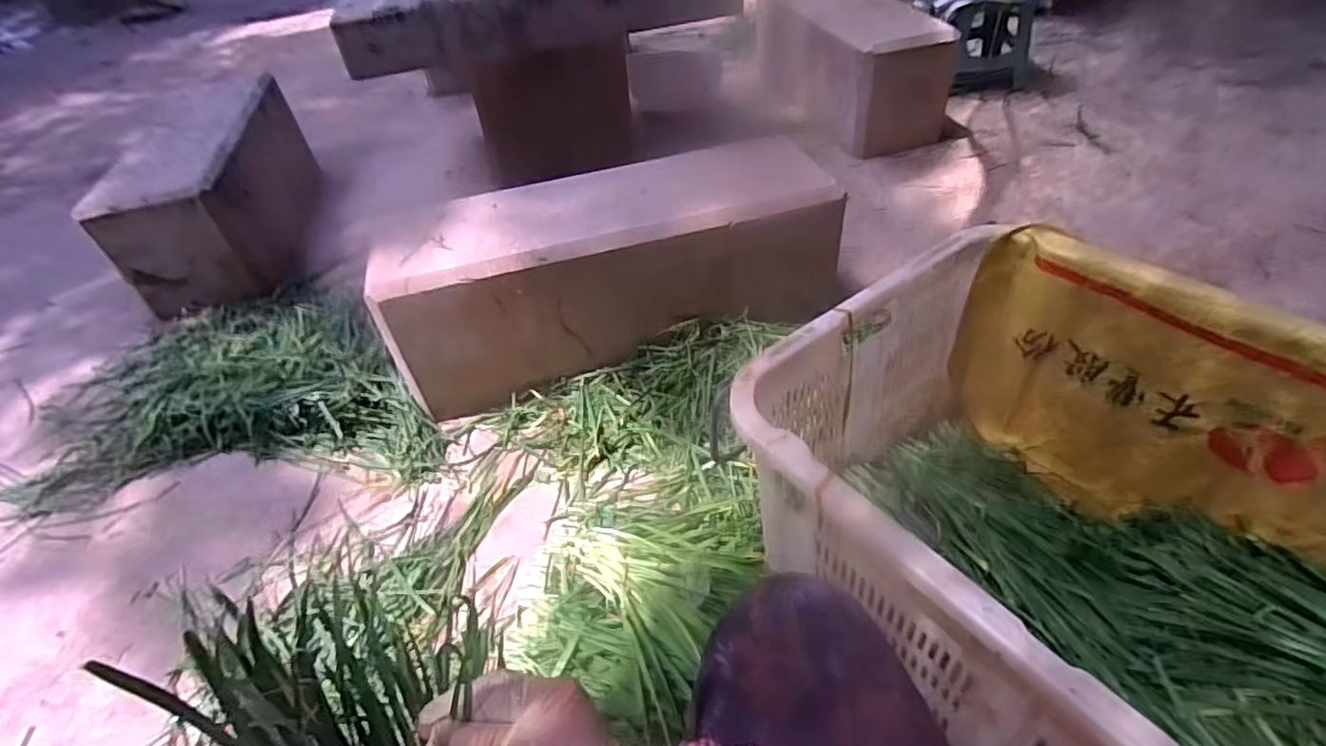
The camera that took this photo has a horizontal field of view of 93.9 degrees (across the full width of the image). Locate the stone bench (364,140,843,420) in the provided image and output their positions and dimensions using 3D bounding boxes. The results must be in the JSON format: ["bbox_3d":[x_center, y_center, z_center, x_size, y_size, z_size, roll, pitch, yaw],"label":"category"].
[{"bbox_3d":[-0.087,-0.191,1.125,0.756,0.285,0.233,-11,45,-5],"label":"stone bench"}]

